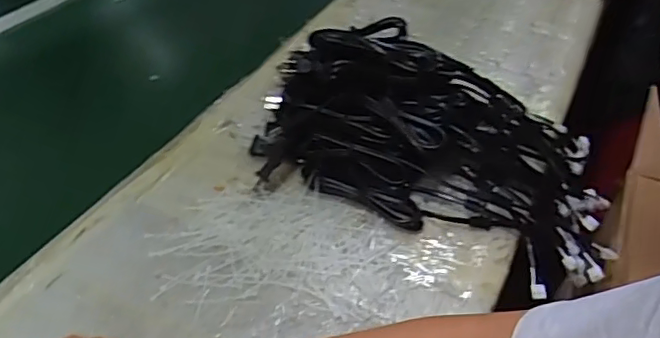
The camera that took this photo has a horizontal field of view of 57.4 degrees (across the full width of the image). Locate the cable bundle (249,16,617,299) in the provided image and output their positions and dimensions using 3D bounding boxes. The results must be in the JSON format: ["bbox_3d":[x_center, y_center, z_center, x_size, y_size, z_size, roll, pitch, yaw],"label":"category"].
[{"bbox_3d":[0.128,-0.043,0.705,0.394,0.150,0.231,12,42,10],"label":"cable bundle"}]

